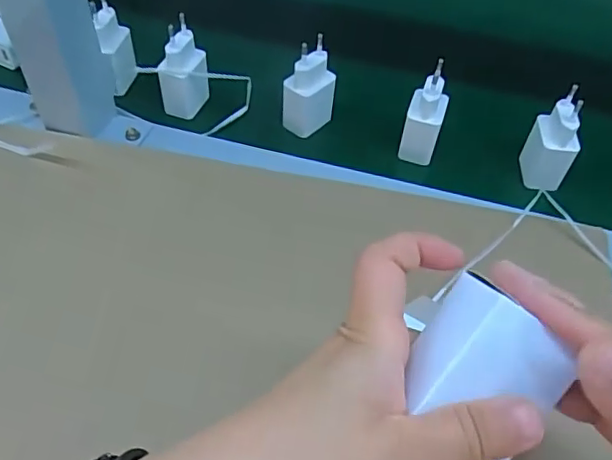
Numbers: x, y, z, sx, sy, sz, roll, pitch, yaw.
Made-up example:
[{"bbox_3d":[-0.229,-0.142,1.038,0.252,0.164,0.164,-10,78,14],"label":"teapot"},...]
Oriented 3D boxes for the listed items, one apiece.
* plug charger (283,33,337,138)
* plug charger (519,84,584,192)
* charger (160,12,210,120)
[{"bbox_3d":[0.003,-0.116,0.466,0.024,0.073,0.039,40,60,22],"label":"plug charger"},{"bbox_3d":[0.189,-0.068,0.439,0.034,0.071,0.034,18,55,8],"label":"plug charger"},{"bbox_3d":[-0.100,-0.130,0.472,0.021,0.074,0.039,26,56,14],"label":"charger"}]

